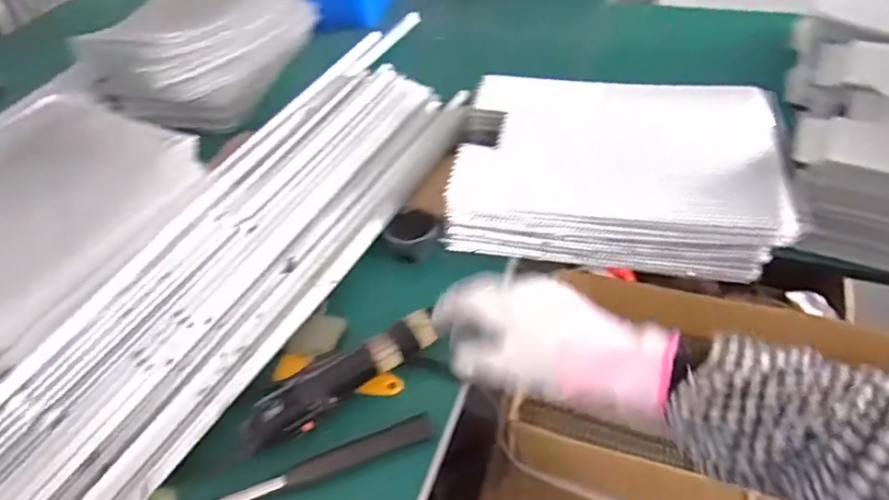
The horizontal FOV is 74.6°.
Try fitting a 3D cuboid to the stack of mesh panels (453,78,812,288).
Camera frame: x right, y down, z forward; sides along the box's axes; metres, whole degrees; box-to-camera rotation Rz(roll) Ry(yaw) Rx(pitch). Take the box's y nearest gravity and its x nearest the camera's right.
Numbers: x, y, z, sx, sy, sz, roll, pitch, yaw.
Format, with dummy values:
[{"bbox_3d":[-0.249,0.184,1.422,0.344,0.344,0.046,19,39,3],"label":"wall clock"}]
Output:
[{"bbox_3d":[0.198,-0.093,0.687,0.355,0.111,0.219,5,47,11],"label":"stack of mesh panels"}]

